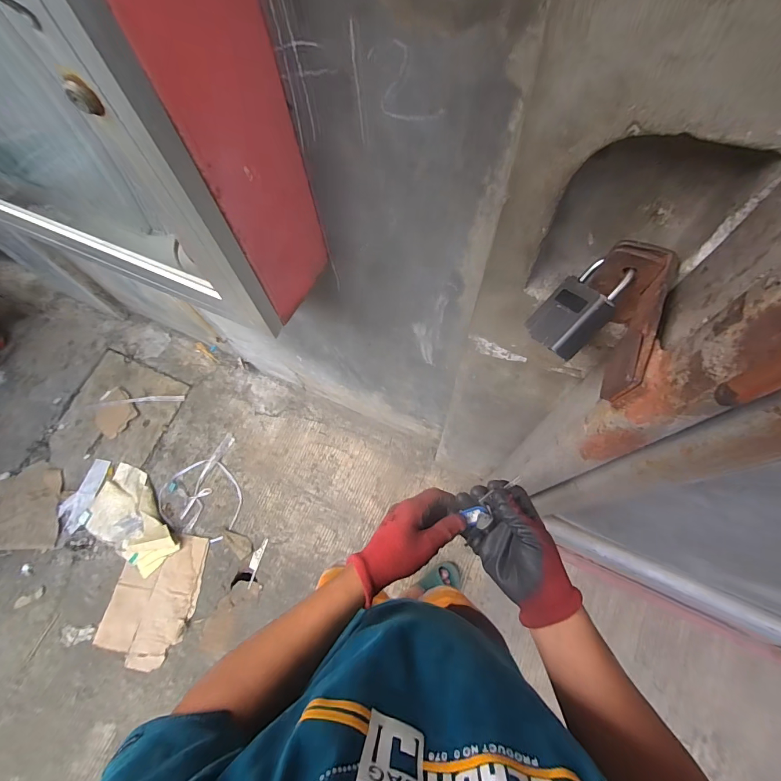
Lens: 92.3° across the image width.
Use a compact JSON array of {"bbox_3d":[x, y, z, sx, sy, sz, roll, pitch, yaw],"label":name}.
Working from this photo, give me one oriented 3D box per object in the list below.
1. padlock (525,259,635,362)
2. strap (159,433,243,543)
[{"bbox_3d":[0.200,-0.088,0.396,0.101,0.029,0.065,-49,36,20],"label":"padlock"},{"bbox_3d":[-0.712,0.411,1.478,0.377,0.046,0.320,-36,70,-11],"label":"strap"}]

